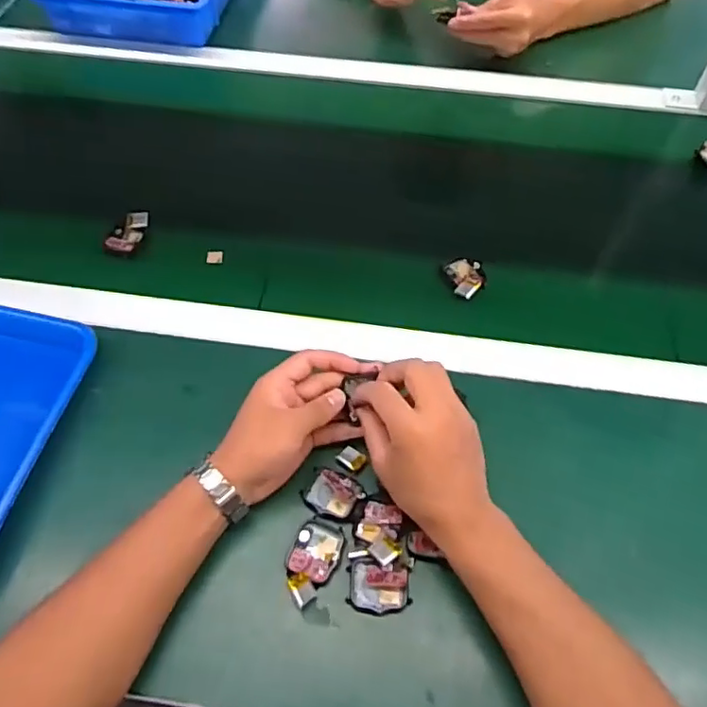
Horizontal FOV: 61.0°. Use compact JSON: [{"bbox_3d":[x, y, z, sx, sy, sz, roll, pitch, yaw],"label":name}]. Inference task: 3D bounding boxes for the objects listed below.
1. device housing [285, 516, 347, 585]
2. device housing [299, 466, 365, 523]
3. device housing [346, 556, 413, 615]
[{"bbox_3d":[-0.029,0.153,0.471,0.039,0.009,0.047,21,60,12],"label":"device housing"},{"bbox_3d":[-0.018,0.116,0.493,0.046,0.010,0.038,26,61,15],"label":"device housing"},{"bbox_3d":[0.020,0.177,0.456,0.047,0.015,0.038,10,58,6],"label":"device housing"}]

